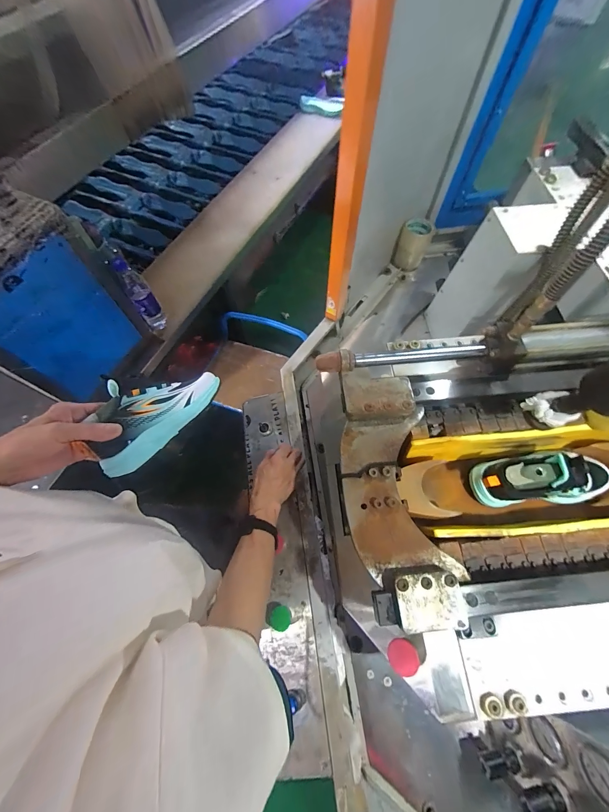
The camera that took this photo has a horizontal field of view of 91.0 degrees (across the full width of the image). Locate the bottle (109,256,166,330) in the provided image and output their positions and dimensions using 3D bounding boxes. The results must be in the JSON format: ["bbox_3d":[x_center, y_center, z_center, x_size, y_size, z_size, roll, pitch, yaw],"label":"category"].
[{"bbox_3d":[-0.463,-0.312,0.845,0.062,0.213,0.062,-33,69,-13],"label":"bottle"}]

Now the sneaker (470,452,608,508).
[{"bbox_3d":[0.406,0.117,0.496,0.232,0.106,0.079,-3,66,0],"label":"sneaker"}]

